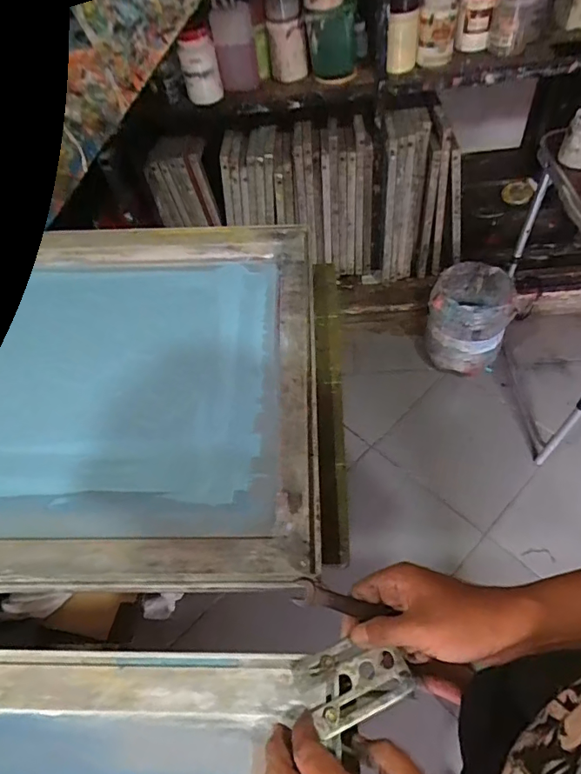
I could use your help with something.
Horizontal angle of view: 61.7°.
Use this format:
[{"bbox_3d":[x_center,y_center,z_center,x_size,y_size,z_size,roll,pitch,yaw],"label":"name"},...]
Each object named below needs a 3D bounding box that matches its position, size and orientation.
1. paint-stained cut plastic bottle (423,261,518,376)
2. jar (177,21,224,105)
[{"bbox_3d":[0.556,-0.203,1.558,0.233,0.346,0.220,-4,54,5],"label":"paint-stained cut plastic bottle"},{"bbox_3d":[-0.235,-0.837,1.267,0.099,0.172,0.082,-11,54,0],"label":"jar"}]

